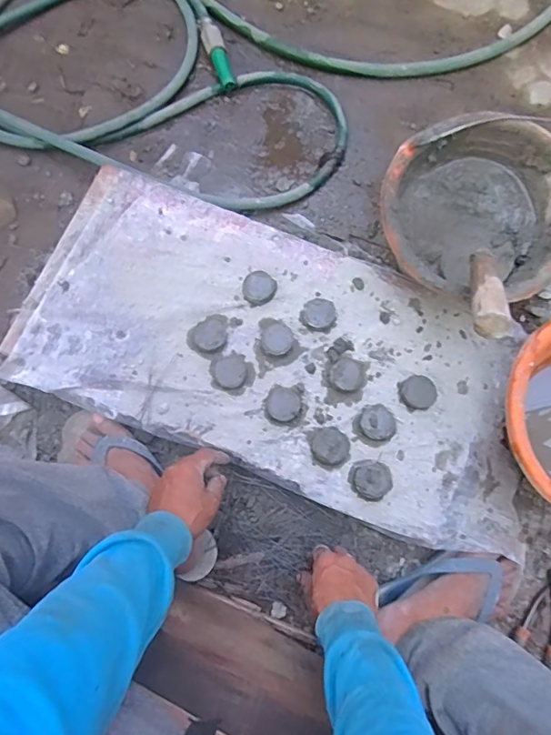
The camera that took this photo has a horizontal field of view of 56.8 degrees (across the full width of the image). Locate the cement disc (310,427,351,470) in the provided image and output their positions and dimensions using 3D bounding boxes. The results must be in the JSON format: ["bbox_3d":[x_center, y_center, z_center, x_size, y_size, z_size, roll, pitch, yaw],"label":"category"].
[{"bbox_3d":[0.071,0.103,0.651,0.051,0.021,0.053,0,79,0],"label":"cement disc"}]

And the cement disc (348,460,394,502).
[{"bbox_3d":[0.123,0.143,0.642,0.054,0.023,0.049,-1,79,-1],"label":"cement disc"}]

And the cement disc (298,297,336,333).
[{"bbox_3d":[0.060,-0.072,0.690,0.048,0.020,0.046,0,79,0],"label":"cement disc"}]

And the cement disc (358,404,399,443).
[{"bbox_3d":[0.134,0.072,0.660,0.048,0.021,0.046,0,79,0],"label":"cement disc"}]

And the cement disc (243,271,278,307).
[{"bbox_3d":[-0.023,-0.109,0.699,0.043,0.025,0.042,0,79,0],"label":"cement disc"}]

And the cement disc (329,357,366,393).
[{"bbox_3d":[0.095,0.010,0.672,0.049,0.021,0.043,12,80,2],"label":"cement disc"}]

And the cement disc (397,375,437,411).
[{"bbox_3d":[0.188,0.033,0.670,0.048,0.011,0.044,0,79,0],"label":"cement disc"}]

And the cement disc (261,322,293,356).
[{"bbox_3d":[0.002,-0.038,0.682,0.041,0.022,0.045,0,79,0],"label":"cement disc"}]

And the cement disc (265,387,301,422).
[{"bbox_3d":[0.011,0.049,0.662,0.042,0.022,0.042,0,79,0],"label":"cement disc"}]

